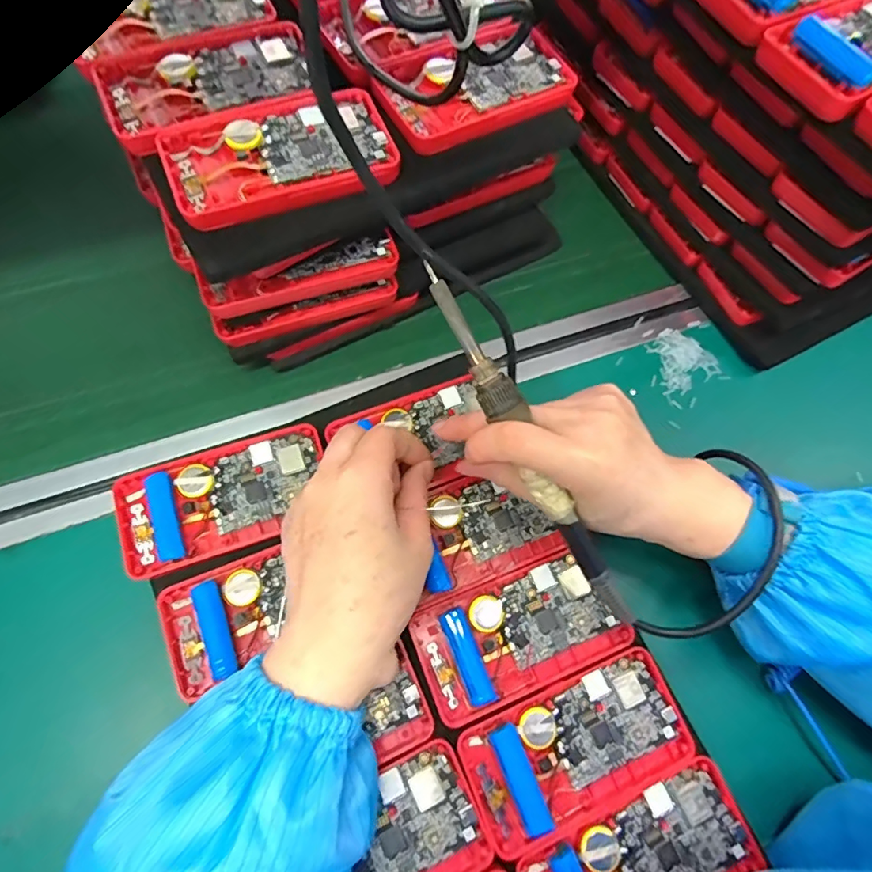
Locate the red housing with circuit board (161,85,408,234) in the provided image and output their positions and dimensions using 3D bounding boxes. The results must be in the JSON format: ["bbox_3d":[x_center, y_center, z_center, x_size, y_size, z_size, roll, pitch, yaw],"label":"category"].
[{"bbox_3d":[-0.085,-0.158,0.276,0.120,0.009,0.072,-16,72,-9],"label":"red housing with circuit board"}]

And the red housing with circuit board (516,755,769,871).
[{"bbox_3d":[0.107,0.221,0.256,0.121,0.015,0.061,-21,73,-11],"label":"red housing with circuit board"}]

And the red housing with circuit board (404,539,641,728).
[{"bbox_3d":[0.047,0.111,0.289,0.114,0.014,0.063,-21,73,-11],"label":"red housing with circuit board"}]

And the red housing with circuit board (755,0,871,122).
[{"bbox_3d":[0.239,-0.216,0.272,0.125,0.015,0.065,-27,74,-12],"label":"red housing with circuit board"}]

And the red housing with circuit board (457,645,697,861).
[{"bbox_3d":[0.078,0.169,0.273,0.120,0.013,0.063,-21,73,-11],"label":"red housing with circuit board"}]

